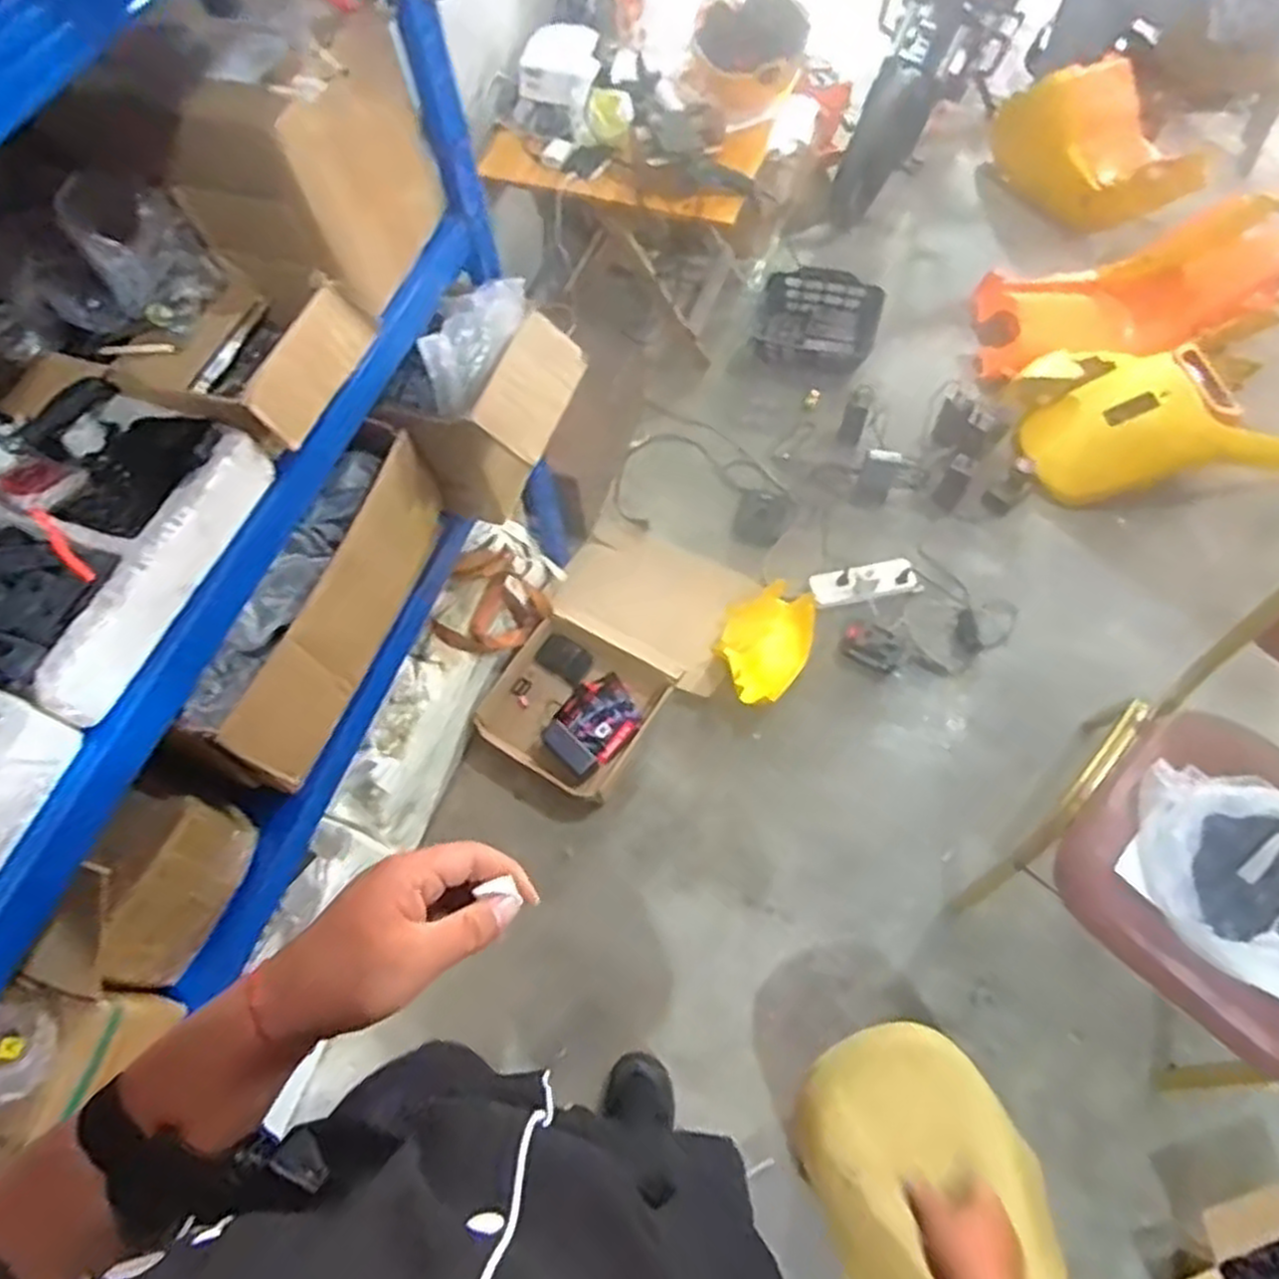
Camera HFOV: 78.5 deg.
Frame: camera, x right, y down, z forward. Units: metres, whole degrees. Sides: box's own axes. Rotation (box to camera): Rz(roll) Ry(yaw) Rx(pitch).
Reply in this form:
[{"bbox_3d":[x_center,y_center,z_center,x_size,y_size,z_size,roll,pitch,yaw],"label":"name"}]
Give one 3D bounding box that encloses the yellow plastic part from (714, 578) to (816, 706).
[{"bbox_3d":[0.244,0.007,1.535,0.178,0.079,0.272,15,66,11],"label":"yellow plastic part"}]

